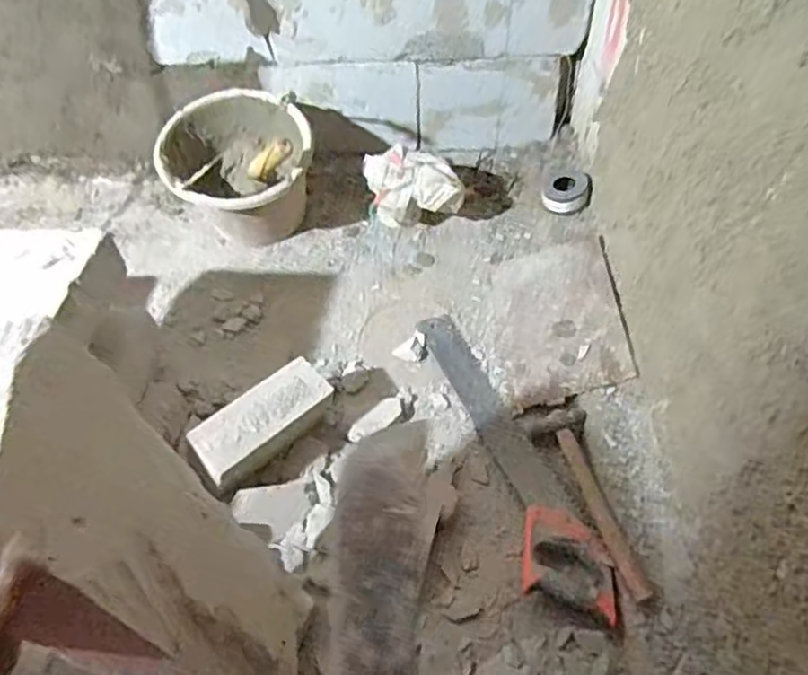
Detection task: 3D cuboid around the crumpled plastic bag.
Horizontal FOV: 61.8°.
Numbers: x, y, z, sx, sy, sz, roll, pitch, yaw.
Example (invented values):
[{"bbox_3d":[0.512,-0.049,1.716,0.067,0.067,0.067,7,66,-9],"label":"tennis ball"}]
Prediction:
[{"bbox_3d":[0.017,-0.280,1.313,0.186,0.149,0.135,-1,50,1],"label":"crumpled plastic bag"}]

